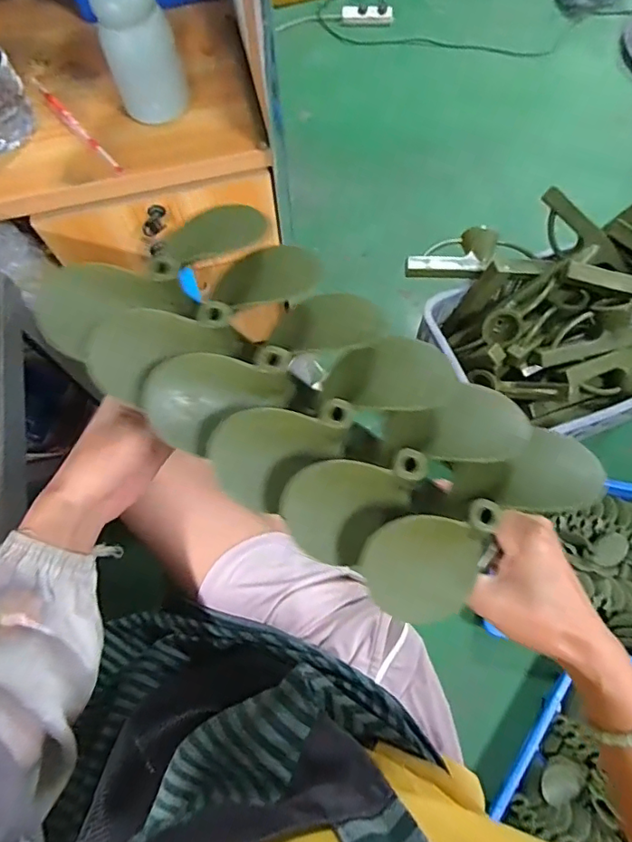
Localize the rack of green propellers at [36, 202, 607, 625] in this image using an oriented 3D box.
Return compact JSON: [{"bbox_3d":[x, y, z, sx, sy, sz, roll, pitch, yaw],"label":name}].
[{"bbox_3d":[0.002,-0.011,0.326,0.299,0.064,0.155,40,75,15],"label":"rack of green propellers"}]

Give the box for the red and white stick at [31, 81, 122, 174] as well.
[{"bbox_3d":[-0.292,-0.358,0.621,0.014,0.006,0.190,-39,73,-12],"label":"red and white stick"}]

